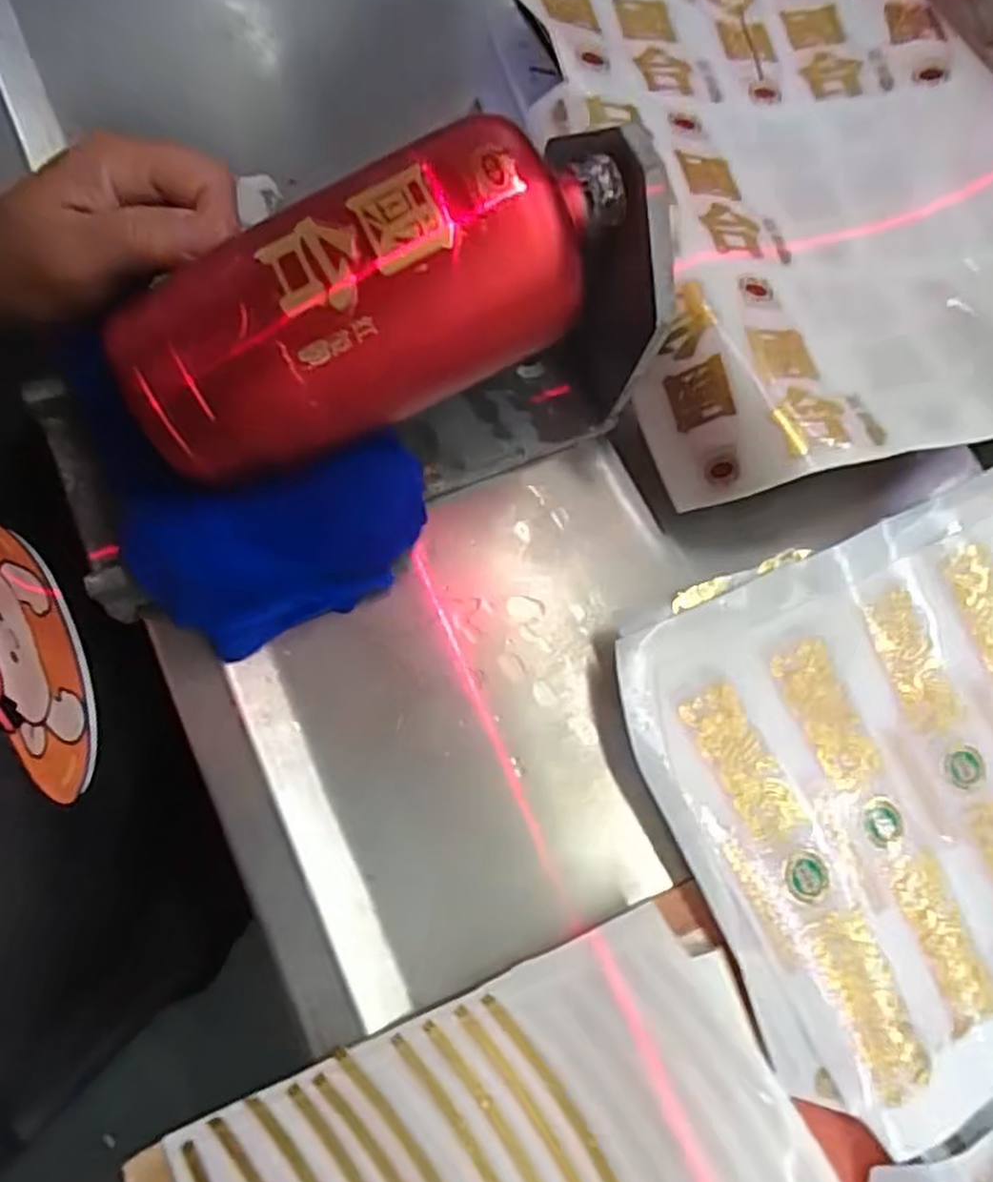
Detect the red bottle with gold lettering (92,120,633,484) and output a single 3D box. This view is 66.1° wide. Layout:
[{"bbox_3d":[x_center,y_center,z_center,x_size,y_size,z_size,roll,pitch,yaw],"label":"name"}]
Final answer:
[{"bbox_3d":[-0.042,-0.109,0.267,0.184,0.063,0.076,-25,75,3],"label":"red bottle with gold lettering"}]

